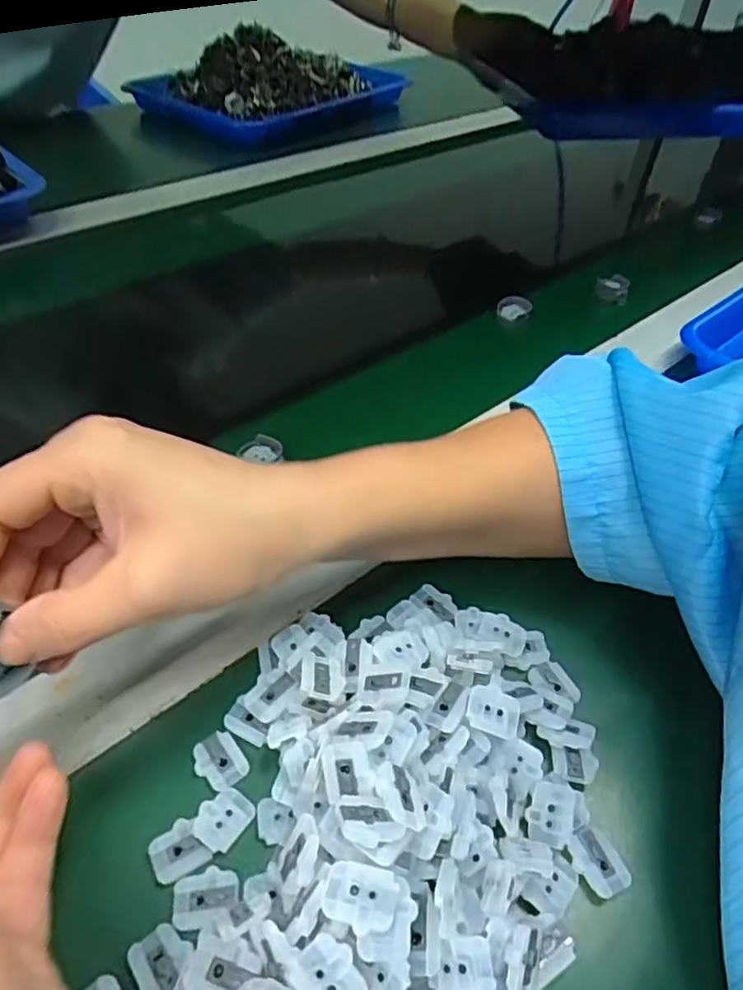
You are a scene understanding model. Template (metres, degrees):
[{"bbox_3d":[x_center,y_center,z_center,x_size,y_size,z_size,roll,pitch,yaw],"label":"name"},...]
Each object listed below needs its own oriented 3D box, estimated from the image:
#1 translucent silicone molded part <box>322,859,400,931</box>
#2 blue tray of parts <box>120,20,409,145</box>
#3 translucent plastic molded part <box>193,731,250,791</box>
[{"bbox_3d":[-0.003,0.119,0.187,0.021,0.005,0.016,13,47,9],"label":"translucent silicone molded part"},{"bbox_3d":[-0.134,-0.636,0.954,0.275,0.097,0.365,24,49,18],"label":"blue tray of parts"},{"bbox_3d":[-0.060,0.104,0.249,0.017,0.004,0.022,-30,55,-28],"label":"translucent plastic molded part"}]

